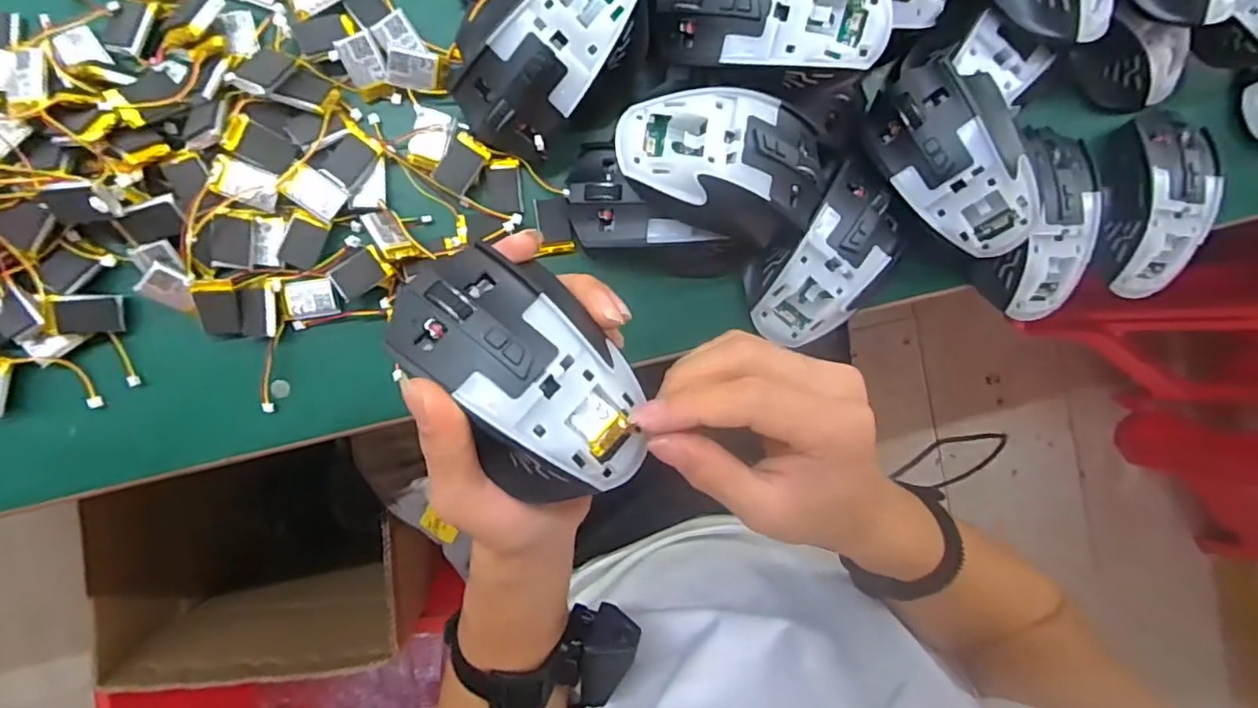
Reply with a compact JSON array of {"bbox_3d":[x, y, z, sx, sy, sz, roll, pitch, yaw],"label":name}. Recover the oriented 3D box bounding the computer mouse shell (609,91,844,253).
[{"bbox_3d":[0.057,-0.099,0.315,0.125,0.035,0.068,9,94,-7],"label":"computer mouse shell"}]

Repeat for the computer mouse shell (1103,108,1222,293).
[{"bbox_3d":[0.334,-0.097,0.382,0.069,0.030,0.112,9,92,-7],"label":"computer mouse shell"}]

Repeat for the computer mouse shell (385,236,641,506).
[{"bbox_3d":[-0.039,0.010,0.234,0.067,0.030,0.109,-36,96,-4],"label":"computer mouse shell"}]

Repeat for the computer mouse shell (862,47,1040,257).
[{"bbox_3d":[0.185,-0.113,0.342,0.066,0.038,0.124,-25,97,-4],"label":"computer mouse shell"}]

